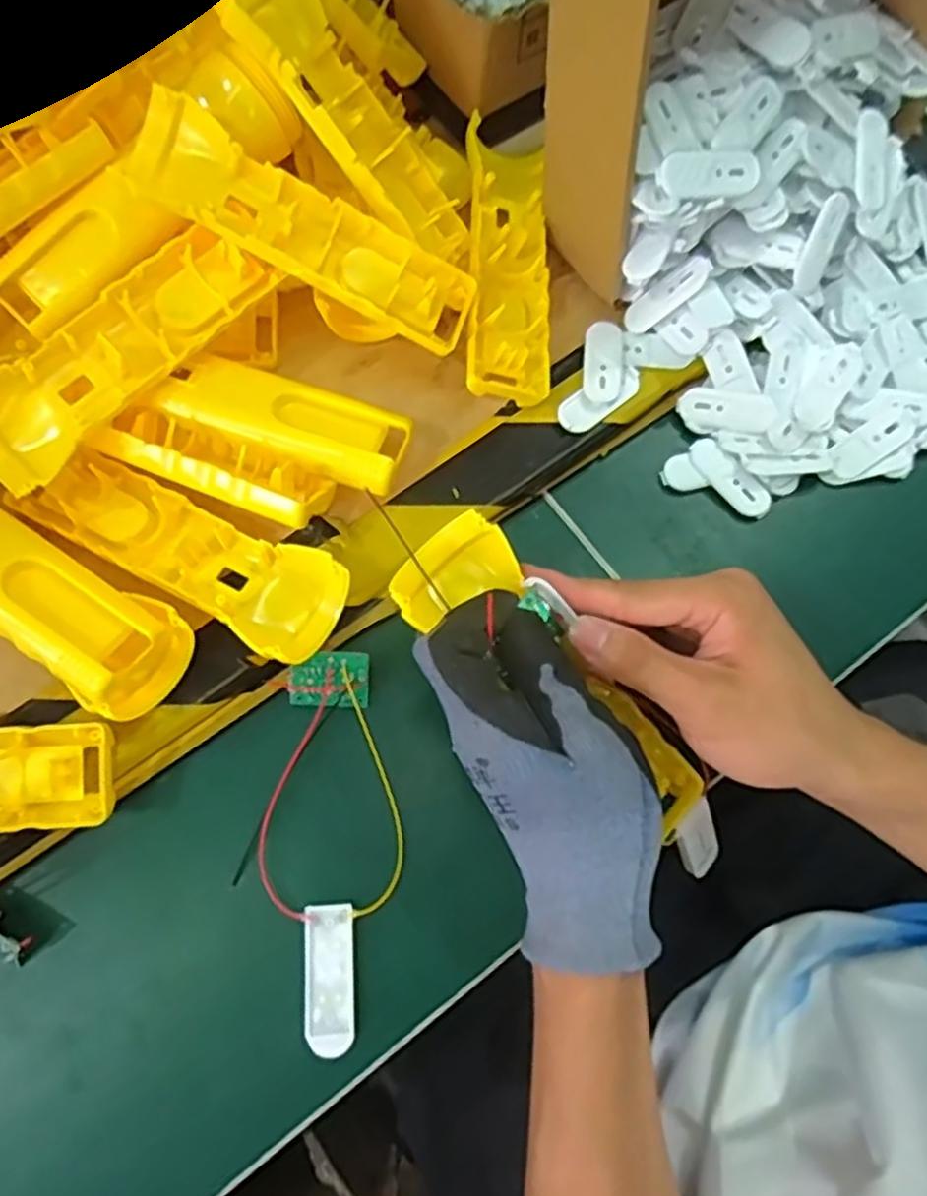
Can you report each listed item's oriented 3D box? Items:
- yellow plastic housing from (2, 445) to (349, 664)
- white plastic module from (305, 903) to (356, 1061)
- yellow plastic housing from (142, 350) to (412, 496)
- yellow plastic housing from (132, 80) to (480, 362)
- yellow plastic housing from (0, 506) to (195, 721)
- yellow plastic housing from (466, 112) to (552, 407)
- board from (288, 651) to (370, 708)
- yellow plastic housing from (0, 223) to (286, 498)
[{"bbox_3d":[-0.127,-0.025,0.345,0.153,0.023,0.049,28,74,7],"label":"yellow plastic housing"},{"bbox_3d":[-0.056,0.161,0.322,0.020,0.004,0.058,-3,73,-3],"label":"white plastic module"},{"bbox_3d":[-0.083,-0.085,0.366,0.113,0.031,0.041,21,73,5],"label":"yellow plastic housing"},{"bbox_3d":[-0.071,-0.168,0.355,0.161,0.020,0.045,26,73,-15],"label":"yellow plastic housing"},{"bbox_3d":[-0.198,-0.018,0.318,0.177,0.030,0.047,37,75,-5],"label":"yellow plastic housing"},{"bbox_3d":[0.024,-0.177,0.397,0.041,0.022,0.157,1,73,-2],"label":"yellow plastic housing"},{"bbox_3d":[-0.061,0.037,0.350,0.036,0.007,0.024,3,73,-1],"label":"board"},{"bbox_3d":[-0.153,-0.111,0.343,0.043,0.032,0.150,43,76,11],"label":"yellow plastic housing"}]

